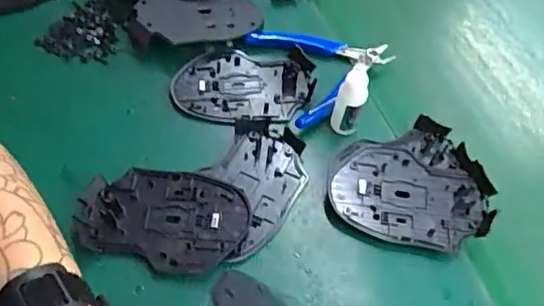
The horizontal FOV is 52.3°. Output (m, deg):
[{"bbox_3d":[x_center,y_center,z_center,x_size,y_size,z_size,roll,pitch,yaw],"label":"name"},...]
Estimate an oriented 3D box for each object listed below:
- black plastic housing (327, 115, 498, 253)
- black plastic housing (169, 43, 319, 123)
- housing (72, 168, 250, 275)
[{"bbox_3d":[0.104,0.019,0.417,0.114,0.020,0.105,11,55,3],"label":"black plastic housing"},{"bbox_3d":[-0.024,-0.057,0.463,0.113,0.015,0.079,4,55,-2],"label":"black plastic housing"},{"bbox_3d":[-0.077,0.045,0.389,0.115,0.010,0.072,9,55,1],"label":"housing"}]

